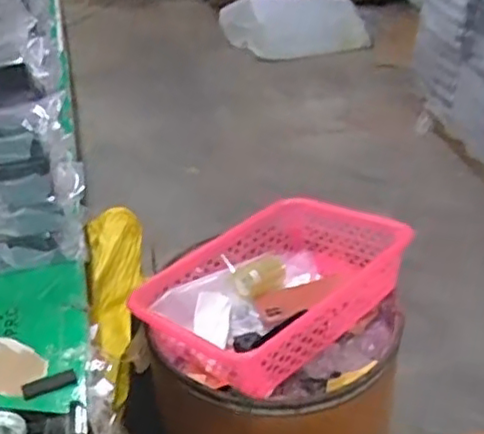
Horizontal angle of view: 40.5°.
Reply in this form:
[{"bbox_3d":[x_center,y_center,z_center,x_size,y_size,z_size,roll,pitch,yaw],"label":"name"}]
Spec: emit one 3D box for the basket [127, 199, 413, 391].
[{"bbox_3d":[0.036,0.101,0.929,0.342,0.120,0.246,-26,43,-32],"label":"basket"}]

